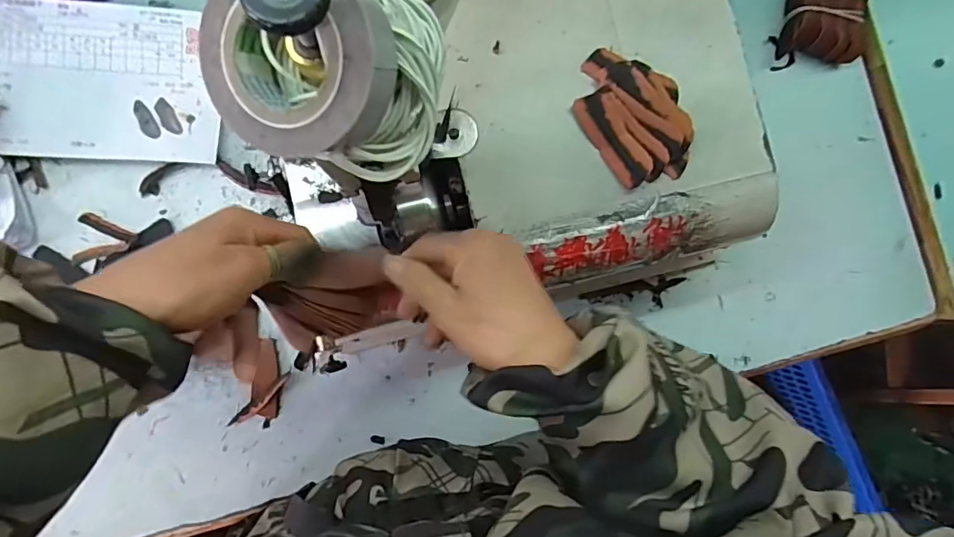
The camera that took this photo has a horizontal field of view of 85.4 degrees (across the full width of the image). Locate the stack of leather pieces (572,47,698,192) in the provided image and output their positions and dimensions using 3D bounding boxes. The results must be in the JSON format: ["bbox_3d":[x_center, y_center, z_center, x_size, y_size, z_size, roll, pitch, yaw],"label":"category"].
[{"bbox_3d":[0.112,-0.109,0.365,0.070,0.016,0.100,-33,90,-4],"label":"stack of leather pieces"}]

